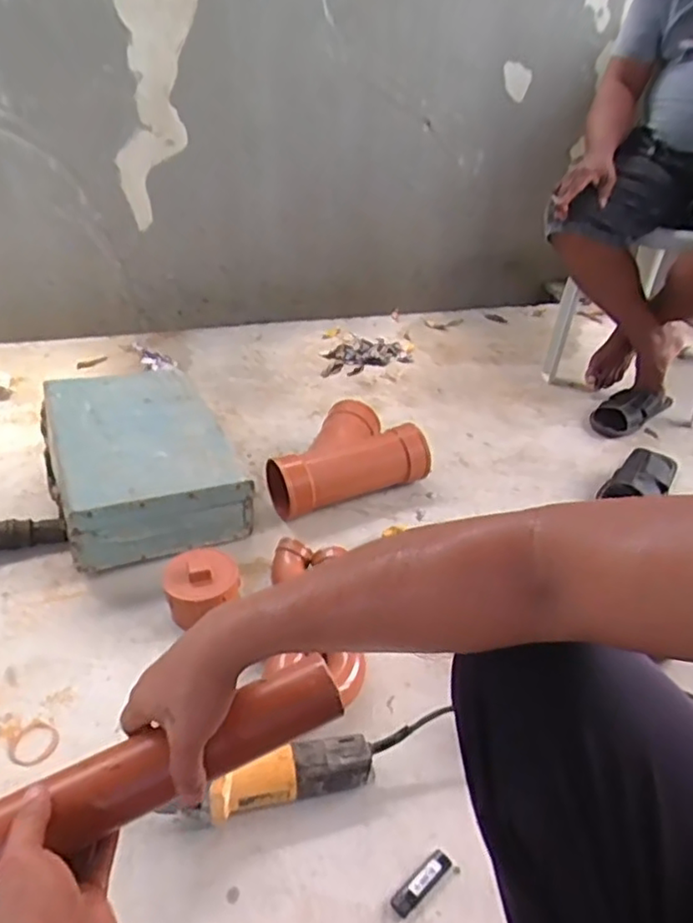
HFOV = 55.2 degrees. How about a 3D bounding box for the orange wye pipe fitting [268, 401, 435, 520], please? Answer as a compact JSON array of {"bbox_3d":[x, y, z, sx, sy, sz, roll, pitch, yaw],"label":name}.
[{"bbox_3d":[-0.008,-0.011,1.302,0.304,0.123,0.204,-9,35,-15],"label":"orange wye pipe fitting"}]

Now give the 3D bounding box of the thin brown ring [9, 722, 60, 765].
[{"bbox_3d":[-0.403,0.367,0.858,0.053,0.010,0.061,14,33,15],"label":"thin brown ring"}]

